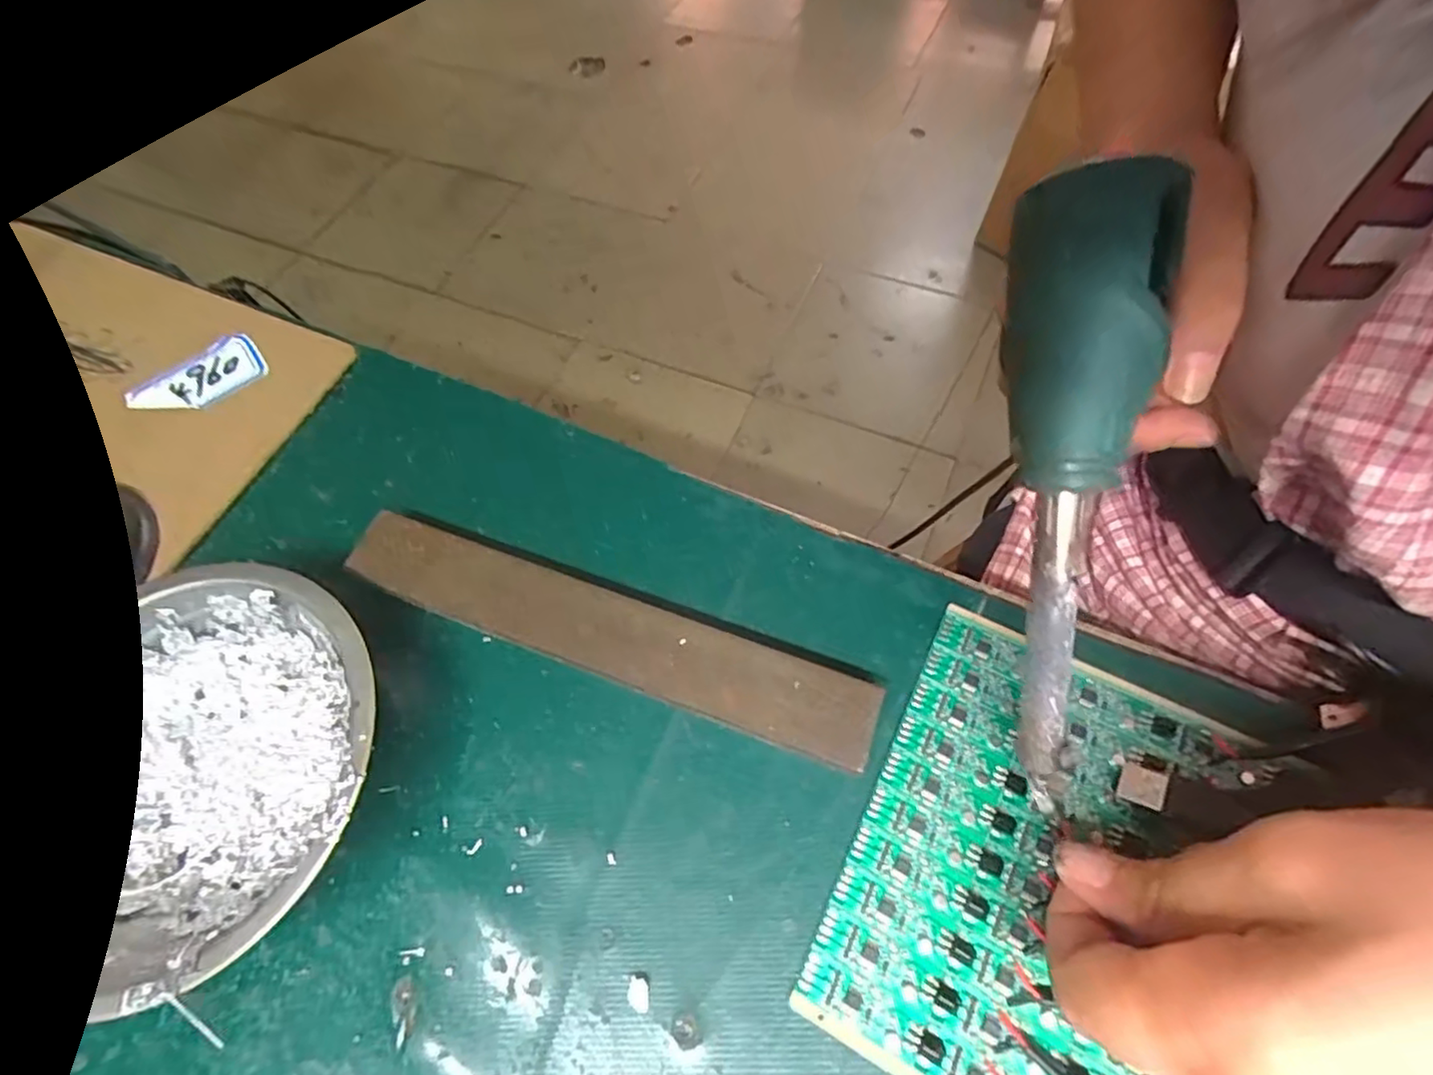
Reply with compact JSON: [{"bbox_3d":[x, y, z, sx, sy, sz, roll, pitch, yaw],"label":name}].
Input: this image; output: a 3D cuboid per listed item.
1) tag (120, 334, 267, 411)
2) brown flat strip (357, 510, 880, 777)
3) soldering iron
[{"bbox_3d":[-0.245,-0.075,0.290,0.057,0.008,0.028,-31,67,-12],"label":"tag"},{"bbox_3d":[-0.043,0.036,0.229,0.202,0.016,0.030,19,66,11],"label":"brown flat strip"},{"bbox_3d":[0.102,-0.013,0.179,0.033,0.029,0.170,2,95,3],"label":"soldering iron"}]

